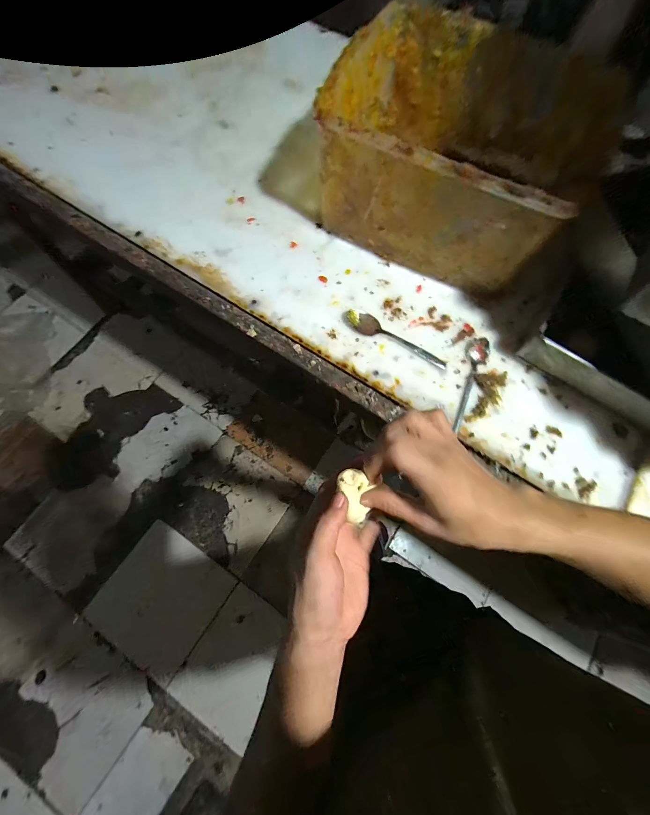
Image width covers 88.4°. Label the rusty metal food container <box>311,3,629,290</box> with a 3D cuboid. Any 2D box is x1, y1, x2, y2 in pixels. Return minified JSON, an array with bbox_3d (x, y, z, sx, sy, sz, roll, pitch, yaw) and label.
[{"bbox_3d":[0.189,-0.392,0.515,0.329,0.185,0.296,26,72,7],"label":"rusty metal food container"}]

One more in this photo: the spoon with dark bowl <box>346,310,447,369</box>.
[{"bbox_3d":[0.110,-0.108,0.518,0.170,0.019,0.033,32,73,8],"label":"spoon with dark bowl"}]

